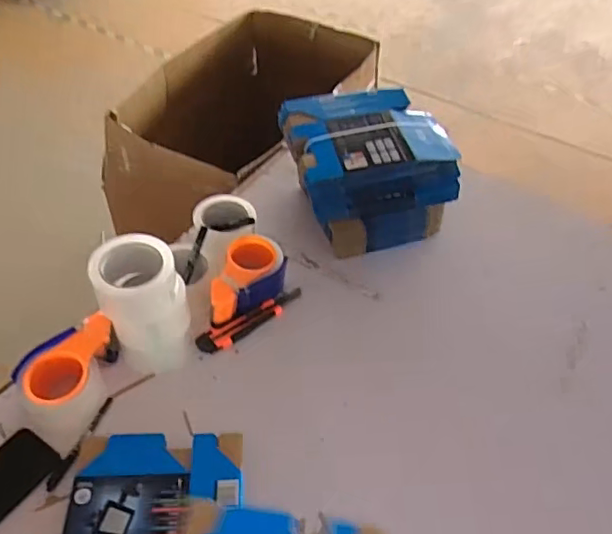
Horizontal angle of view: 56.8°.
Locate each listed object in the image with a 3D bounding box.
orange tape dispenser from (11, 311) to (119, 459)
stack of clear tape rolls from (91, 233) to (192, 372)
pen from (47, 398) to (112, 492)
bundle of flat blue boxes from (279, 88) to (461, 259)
[{"bbox_3d":[-0.332,0.151,0.775,0.104,0.069,0.167,13,48,8],"label":"orange tape dispenser"},{"bbox_3d":[-0.223,0.055,0.786,0.108,0.184,0.098,-24,53,-23],"label":"stack of clear tape rolls"},{"bbox_3d":[-0.297,0.233,0.753,0.015,0.008,0.136,18,49,13],"label":"pen"},{"bbox_3d":[0.106,-0.169,1.018,0.263,0.200,0.208,-9,49,-11],"label":"bundle of flat blue boxes"}]

